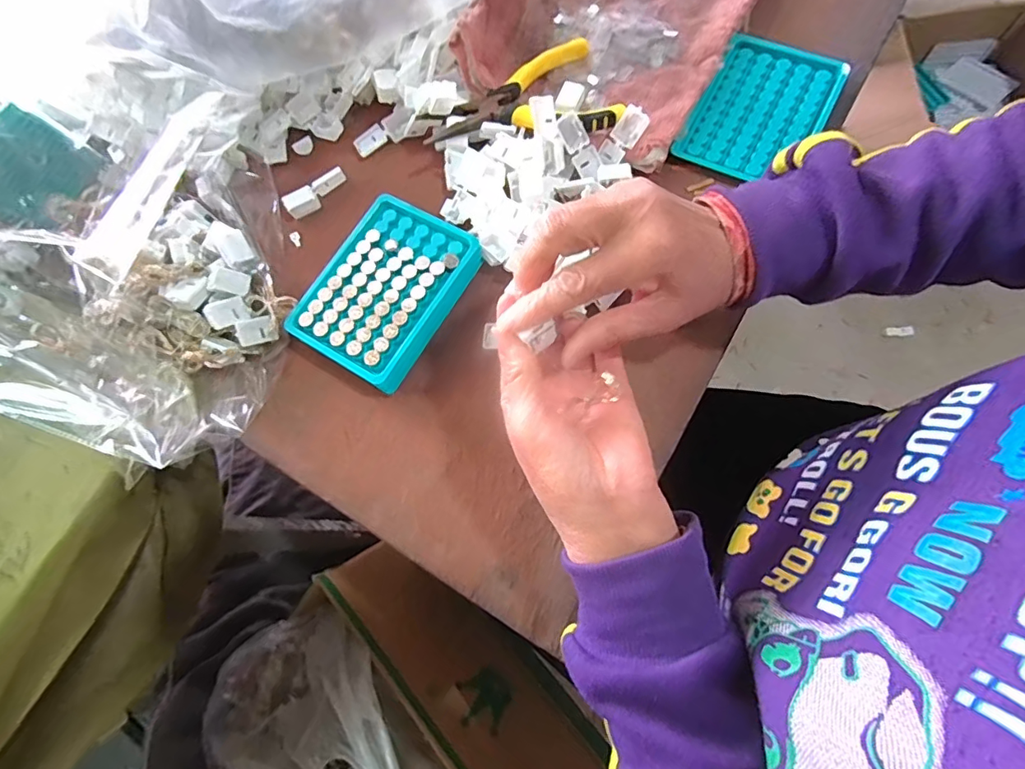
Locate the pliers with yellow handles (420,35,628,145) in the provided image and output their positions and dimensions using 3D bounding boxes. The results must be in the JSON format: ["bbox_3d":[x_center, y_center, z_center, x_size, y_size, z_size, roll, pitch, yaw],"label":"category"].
[{"bbox_3d":[0.002,-0.227,0.402,0.149,0.022,0.092,-17,73,2],"label":"pliers with yellow handles"}]

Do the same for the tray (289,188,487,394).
[{"bbox_3d":[-0.095,-0.073,0.380,0.101,0.020,0.131,30,79,14],"label":"tray"}]

